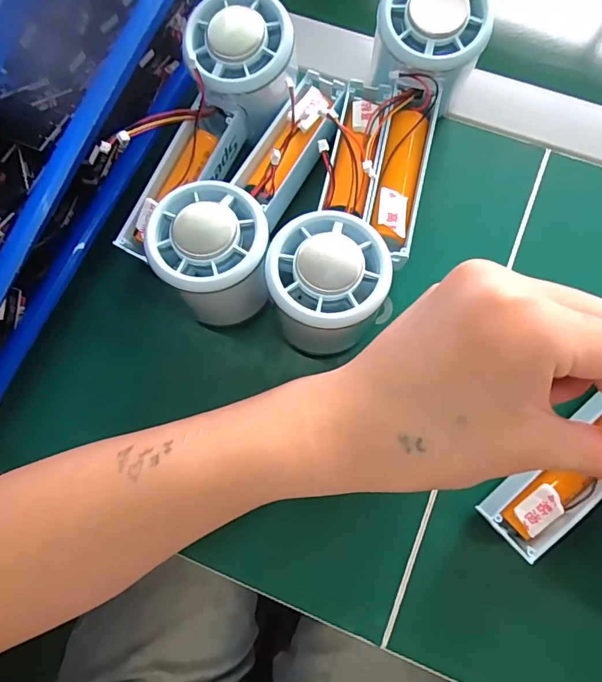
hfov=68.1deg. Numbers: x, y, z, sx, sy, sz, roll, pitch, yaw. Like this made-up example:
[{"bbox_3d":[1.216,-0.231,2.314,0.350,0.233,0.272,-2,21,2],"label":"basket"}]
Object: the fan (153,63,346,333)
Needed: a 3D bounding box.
[{"bbox_3d":[-0.025,-0.081,0.246,0.059,0.049,0.154,23,65,7],"label":"fan"}]

